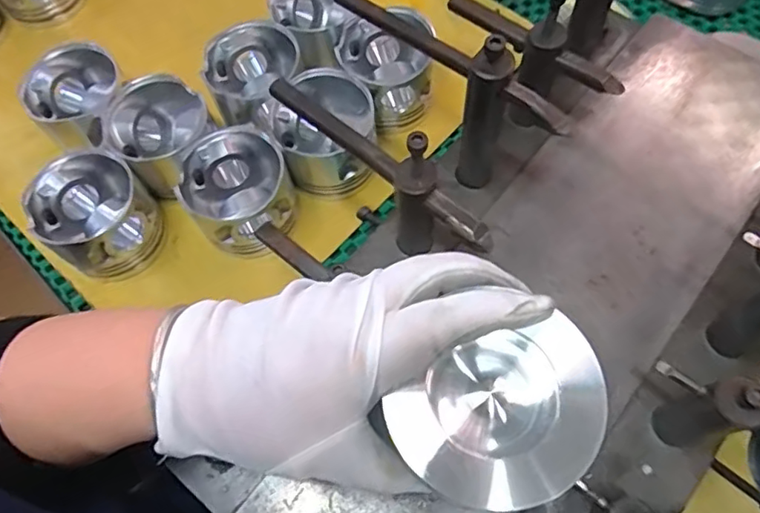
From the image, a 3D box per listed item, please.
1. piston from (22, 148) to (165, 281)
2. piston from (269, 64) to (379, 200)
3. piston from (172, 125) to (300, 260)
[{"bbox_3d":[-0.231,-0.031,0.478,0.088,0.075,0.085,-1,67,2],"label":"piston"},{"bbox_3d":[-0.047,-0.107,0.496,0.084,0.066,0.090,-27,68,-9],"label":"piston"},{"bbox_3d":[-0.115,-0.051,0.475,0.087,0.059,0.090,-1,67,2],"label":"piston"}]

